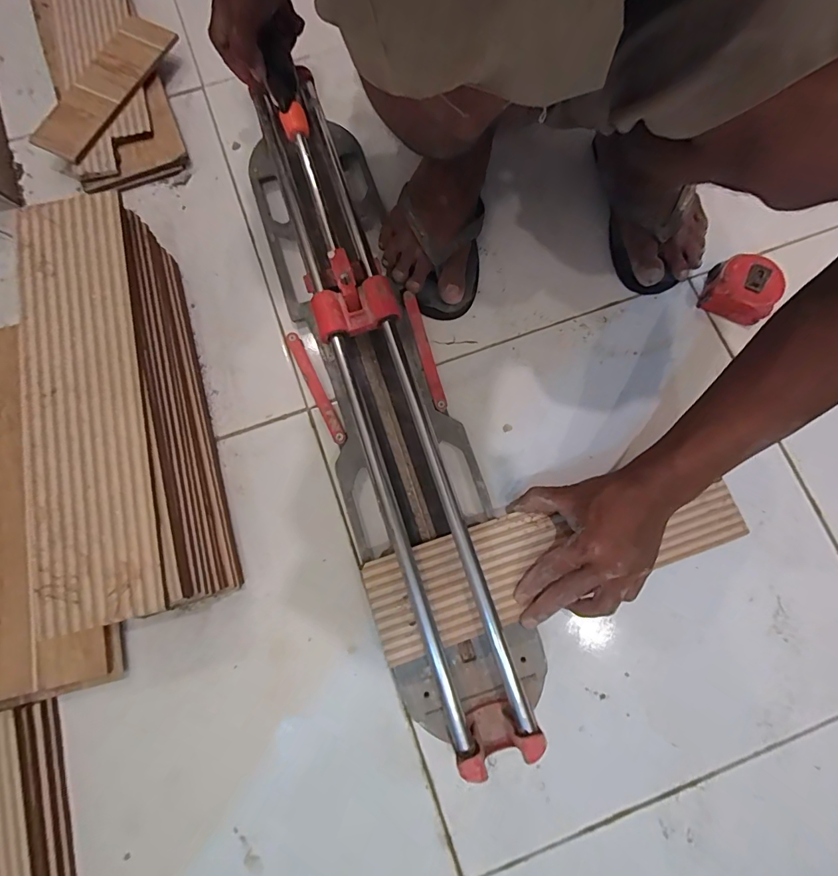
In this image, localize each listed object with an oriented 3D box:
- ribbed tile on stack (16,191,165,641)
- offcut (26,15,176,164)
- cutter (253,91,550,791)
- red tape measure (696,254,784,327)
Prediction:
[{"bbox_3d":[-0.294,-0.038,0.374,0.097,0.010,0.383,-13,78,-3],"label":"ribbed tile on stack"},{"bbox_3d":[-0.403,-0.454,0.552,0.079,0.010,0.232,23,77,3],"label":"offcut"},{"bbox_3d":[-0.043,-0.048,0.460,0.142,0.117,0.698,-19,81,-4],"label":"cutter"},{"bbox_3d":[0.385,-0.178,0.515,0.073,0.041,0.073,26,79,5],"label":"red tape measure"}]

